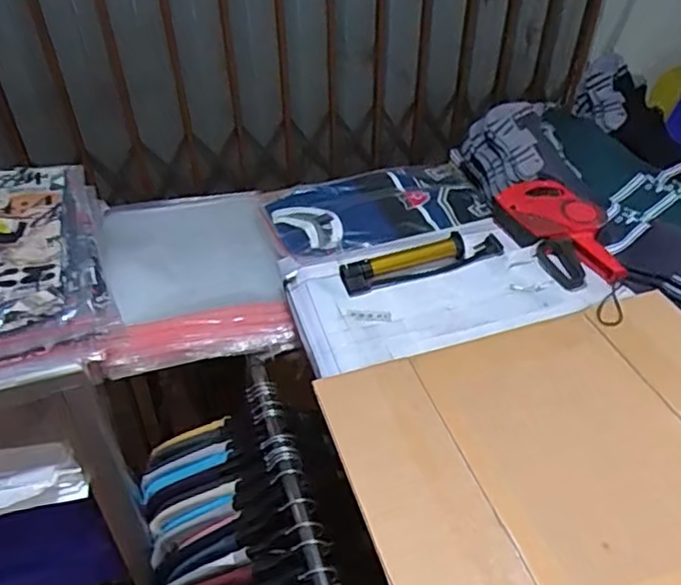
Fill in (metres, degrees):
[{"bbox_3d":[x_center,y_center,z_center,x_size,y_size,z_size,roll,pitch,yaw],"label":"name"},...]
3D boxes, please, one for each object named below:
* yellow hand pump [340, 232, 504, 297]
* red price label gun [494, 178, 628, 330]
[{"bbox_3d":[0.122,-0.046,0.937,0.250,0.027,0.050,-15,44,-15],"label":"yellow hand pump"},{"bbox_3d":[0.341,-0.074,0.942,0.126,0.054,0.278,-14,43,-15],"label":"red price label gun"}]

